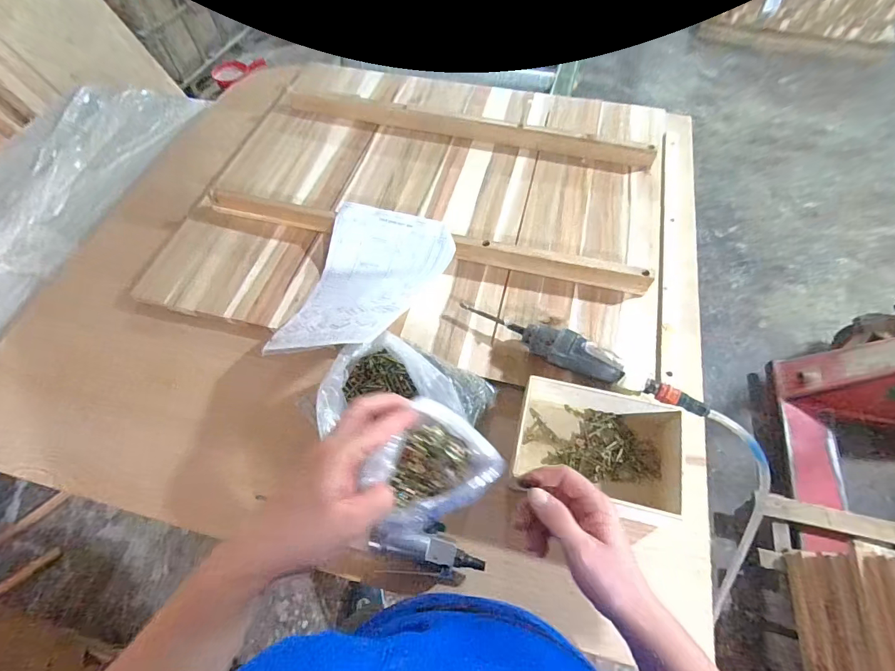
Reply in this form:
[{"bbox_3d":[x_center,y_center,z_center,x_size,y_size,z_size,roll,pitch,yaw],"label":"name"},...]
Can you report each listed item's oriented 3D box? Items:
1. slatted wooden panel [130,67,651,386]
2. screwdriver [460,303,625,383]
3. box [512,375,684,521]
[{"bbox_3d":[-0.025,-0.275,0.771,0.844,0.048,0.706,13,62,8],"label":"slatted wooden panel"},{"bbox_3d":[0.125,0.004,0.590,0.240,0.054,0.049,22,63,13],"label":"screwdriver"},{"bbox_3d":[0.187,0.139,0.539,0.189,0.069,0.133,14,62,9],"label":"box"}]

